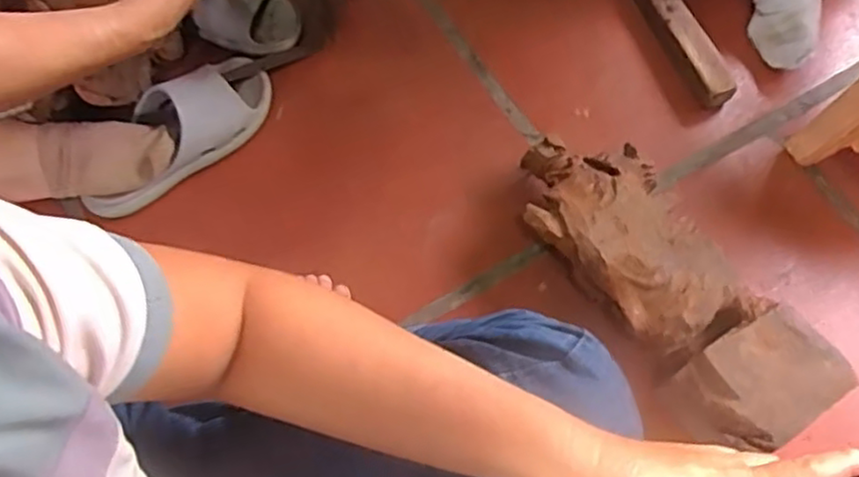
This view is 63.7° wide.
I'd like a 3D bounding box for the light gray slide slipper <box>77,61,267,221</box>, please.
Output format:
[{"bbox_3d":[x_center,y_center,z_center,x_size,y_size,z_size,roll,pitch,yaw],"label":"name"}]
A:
[{"bbox_3d":[-0.291,-0.124,0.794,0.244,0.065,0.097,-42,73,-16],"label":"light gray slide slipper"}]

